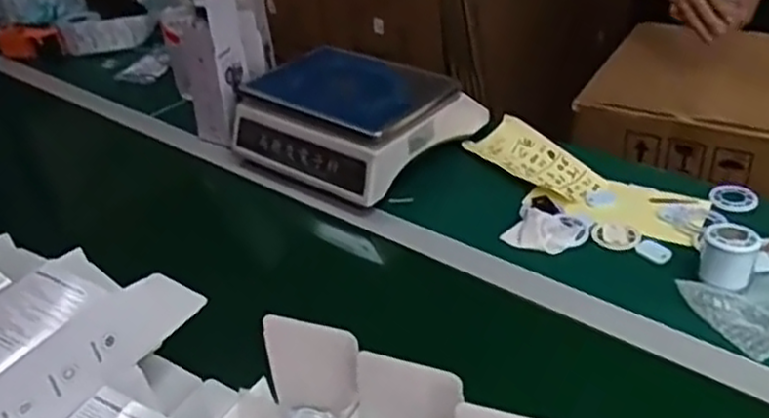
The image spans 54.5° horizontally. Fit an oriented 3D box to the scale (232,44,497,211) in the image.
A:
[{"bbox_3d":[-0.045,-0.148,1.109,0.281,0.107,0.261,23,44,35],"label":"scale"}]

